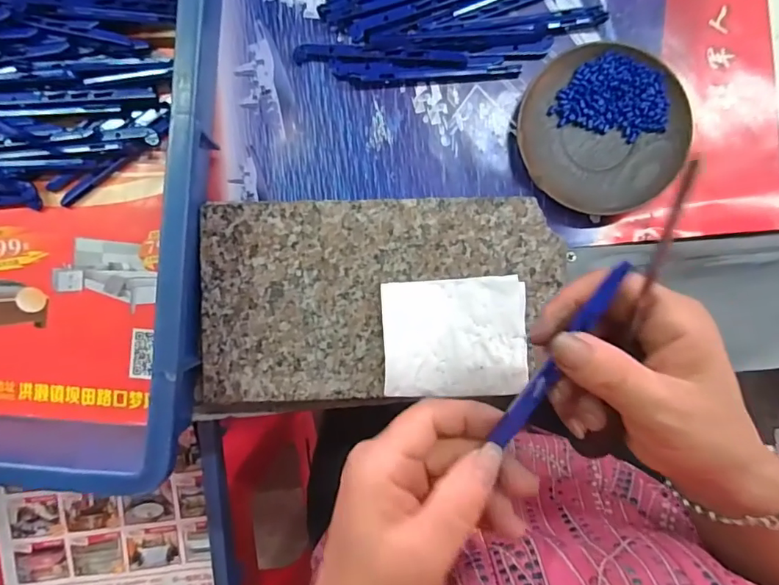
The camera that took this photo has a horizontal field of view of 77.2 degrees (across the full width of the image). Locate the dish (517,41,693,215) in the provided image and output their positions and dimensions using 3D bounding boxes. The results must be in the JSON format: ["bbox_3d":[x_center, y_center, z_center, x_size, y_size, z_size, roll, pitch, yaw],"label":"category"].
[{"bbox_3d":[0.148,-0.113,0.341,0.113,0.017,0.111,0,90,0],"label":"dish"}]

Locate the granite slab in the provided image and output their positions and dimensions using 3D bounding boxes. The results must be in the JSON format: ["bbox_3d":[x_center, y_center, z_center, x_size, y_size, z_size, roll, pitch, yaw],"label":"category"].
[{"bbox_3d":[-0.007,0.005,0.338,0.236,0.024,0.132,-1,90,0],"label":"granite slab"}]

